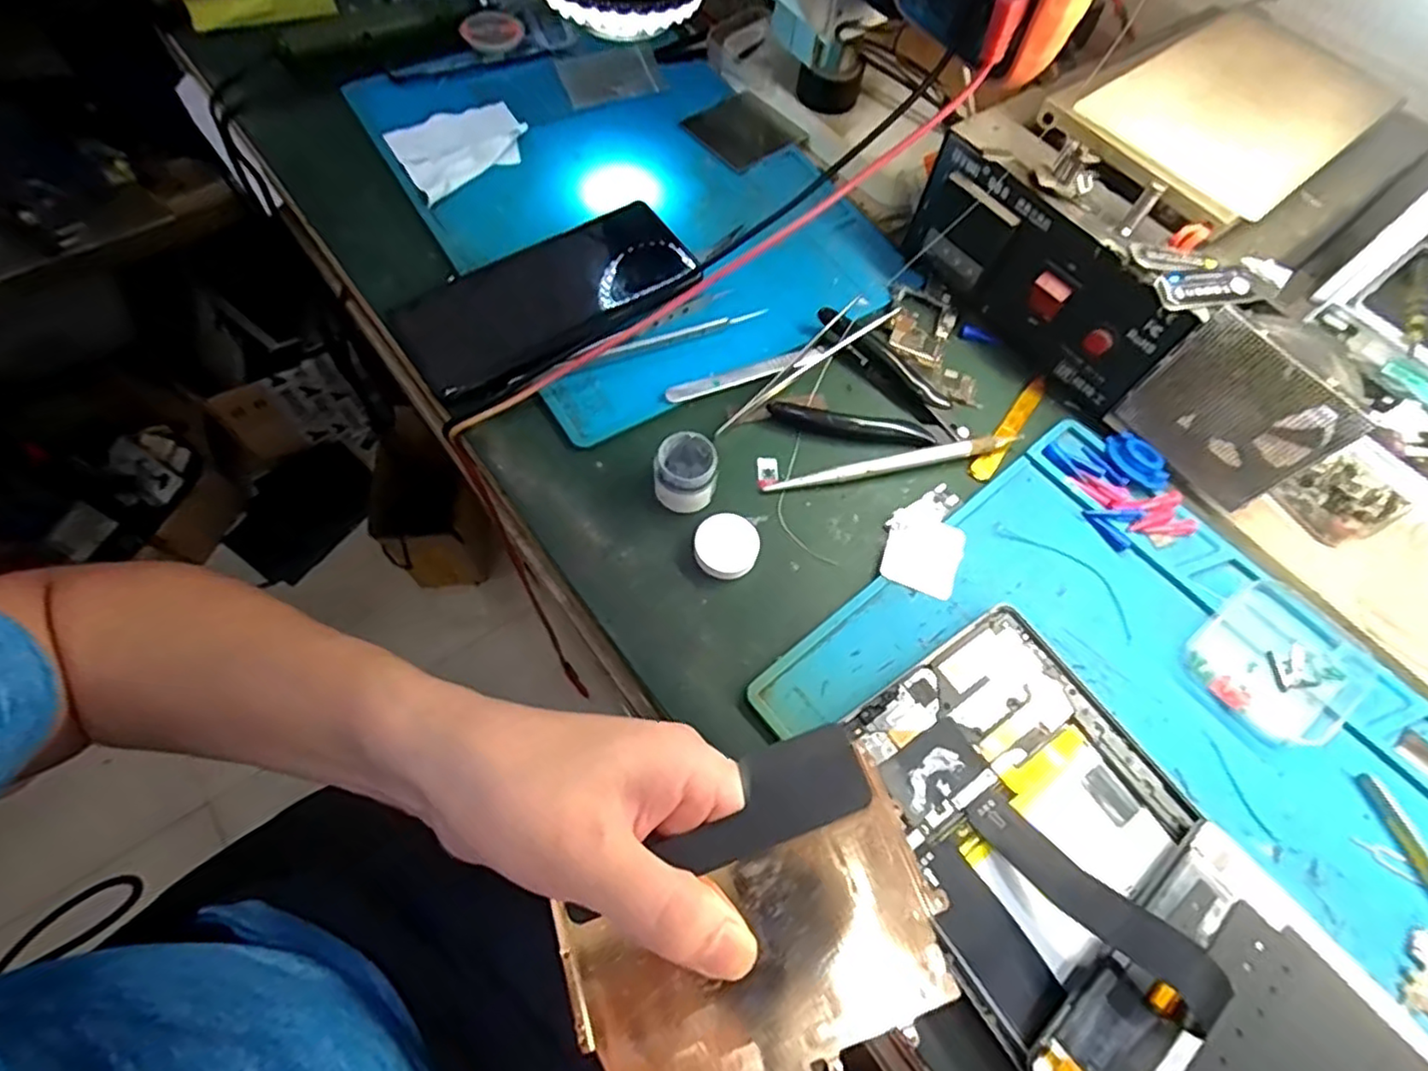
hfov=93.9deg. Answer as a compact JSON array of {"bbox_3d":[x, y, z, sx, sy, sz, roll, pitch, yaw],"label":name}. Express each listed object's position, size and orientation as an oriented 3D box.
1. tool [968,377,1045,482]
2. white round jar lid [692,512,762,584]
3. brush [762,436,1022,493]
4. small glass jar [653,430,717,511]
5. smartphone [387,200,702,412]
[{"bbox_3d":[0.169,-0.061,0.378,0.013,0.008,0.083,36,67,14],"label":"tool"},{"bbox_3d":[0.006,0.005,0.328,0.031,0.010,0.032,1,64,-3],"label":"white round jar lid"},{"bbox_3d":[0.098,-0.039,0.355,0.142,0.010,0.010,-12,65,-9],"label":"brush"},{"bbox_3d":[-0.014,-0.030,0.333,0.030,0.030,0.031,1,64,-3],"label":"small glass jar"},{"bbox_3d":[-0.091,-0.136,0.385,0.169,0.014,0.089,-31,69,-17],"label":"smartphone"}]

